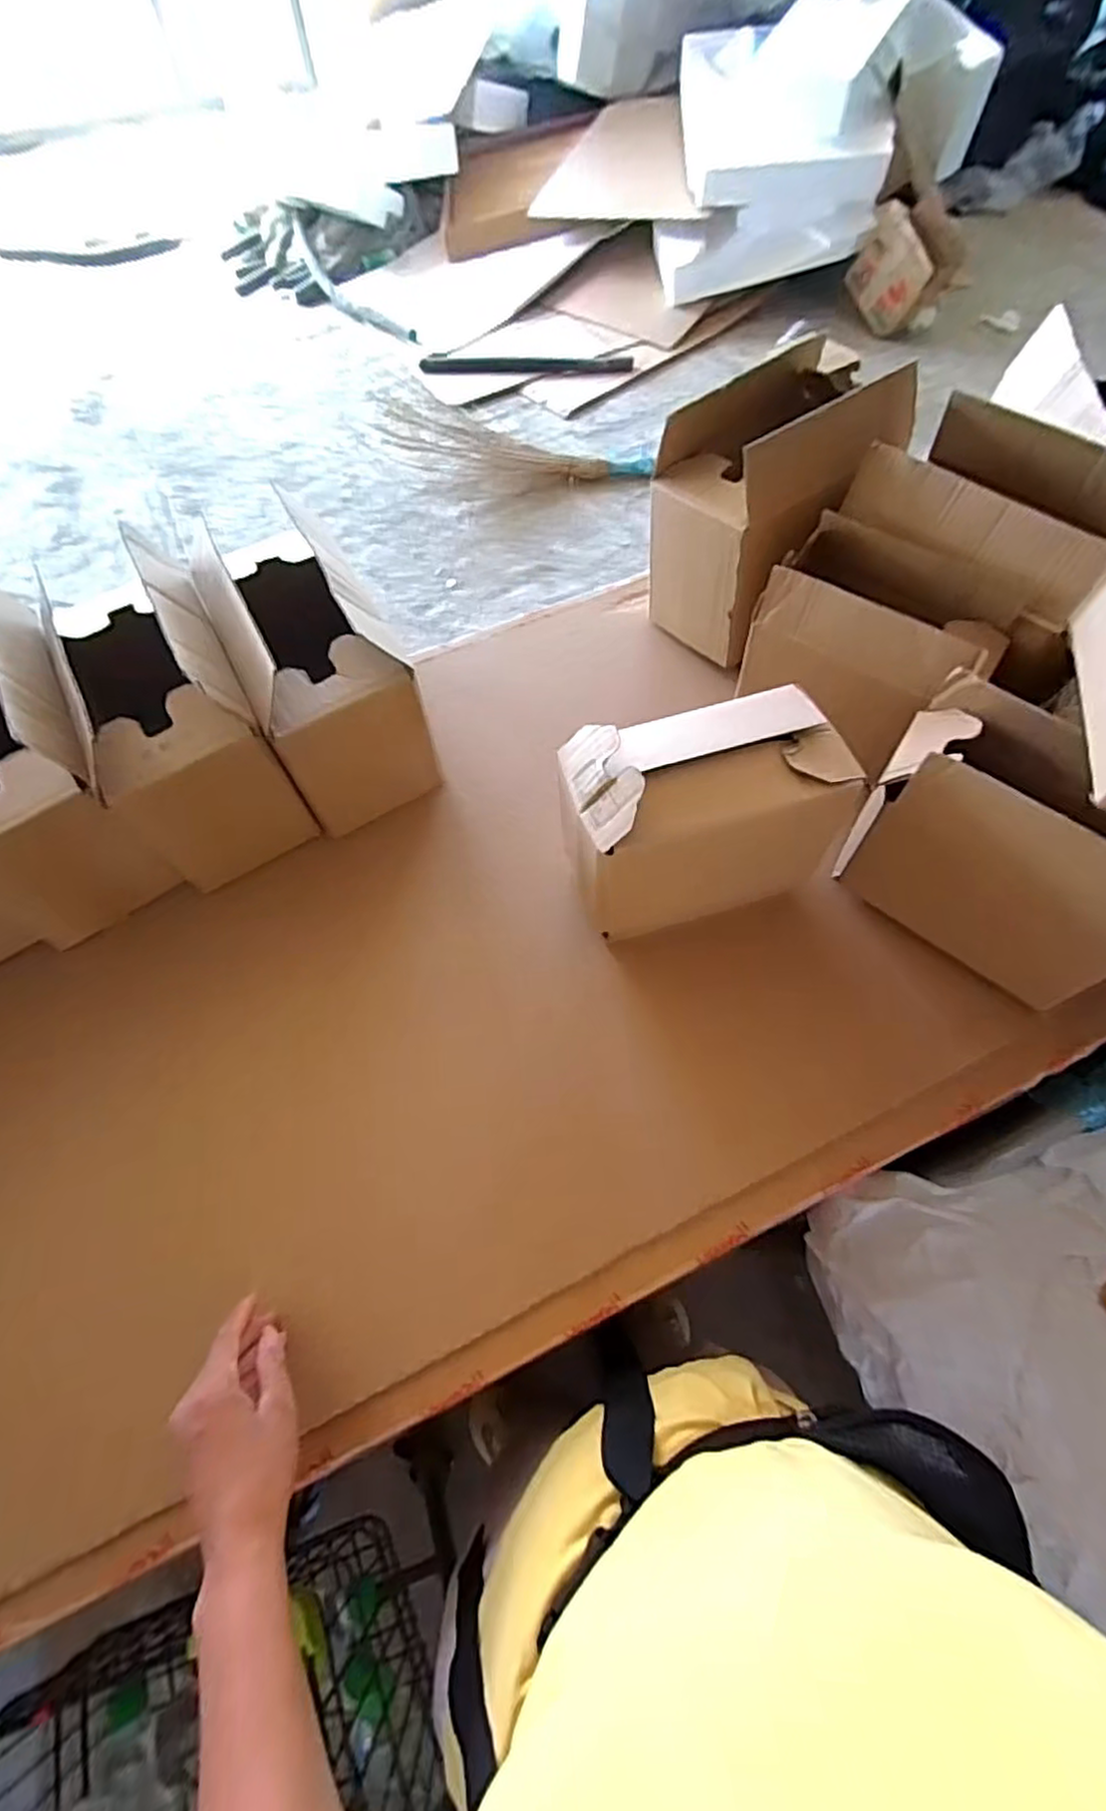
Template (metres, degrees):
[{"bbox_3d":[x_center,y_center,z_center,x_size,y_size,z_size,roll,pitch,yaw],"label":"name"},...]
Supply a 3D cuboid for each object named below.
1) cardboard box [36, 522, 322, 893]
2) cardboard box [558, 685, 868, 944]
[{"bbox_3d":[-0.346,-0.170,0.629,0.129,0.210,0.207,-27,65,-12],"label":"cardboard box"},{"bbox_3d":[0.113,-0.064,0.535,0.209,0.161,0.125,-17,64,-7],"label":"cardboard box"}]

